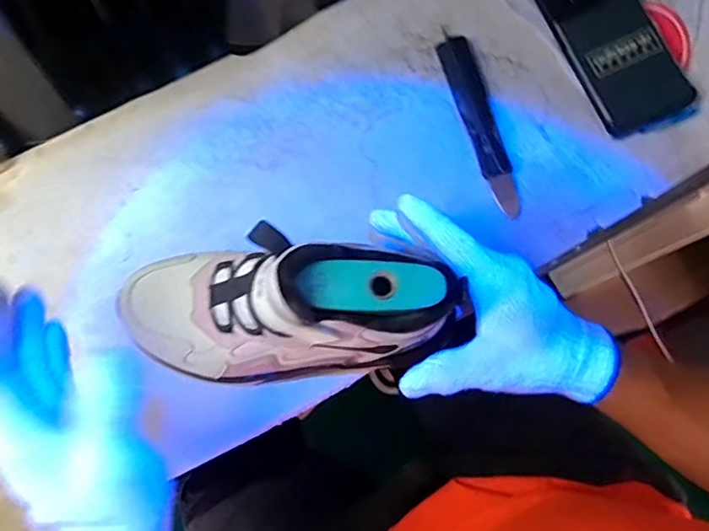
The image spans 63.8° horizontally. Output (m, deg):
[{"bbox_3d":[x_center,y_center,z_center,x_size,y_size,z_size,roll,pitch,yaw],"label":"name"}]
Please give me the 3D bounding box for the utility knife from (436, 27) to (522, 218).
[{"bbox_3d":[0.111,-0.124,0.491,0.029,0.014,0.168,-17,79,-5],"label":"utility knife"}]

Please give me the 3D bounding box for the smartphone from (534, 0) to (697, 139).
[{"bbox_3d":[0.225,-0.201,0.503,0.081,0.012,0.166,-25,78,3],"label":"smartphone"}]

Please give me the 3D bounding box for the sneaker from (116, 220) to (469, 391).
[{"bbox_3d":[-0.045,0.024,0.374,0.221,0.126,0.092,3,78,-1],"label":"sneaker"}]

